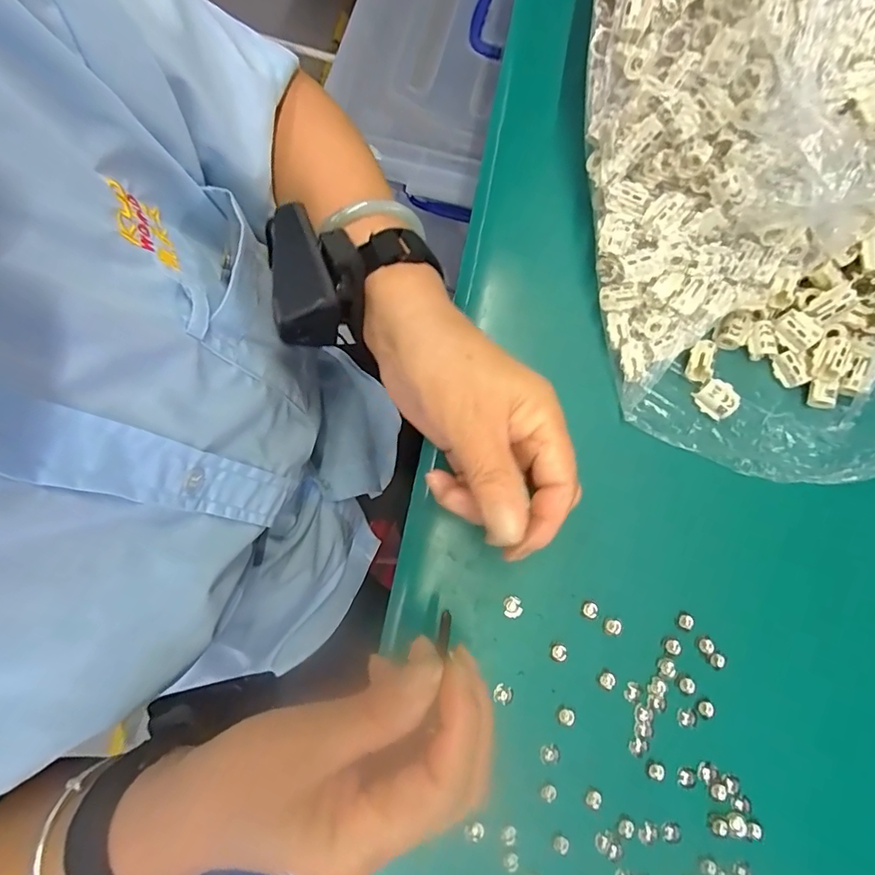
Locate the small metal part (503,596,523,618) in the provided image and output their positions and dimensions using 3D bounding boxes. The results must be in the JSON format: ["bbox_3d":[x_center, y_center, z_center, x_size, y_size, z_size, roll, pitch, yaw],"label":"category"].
[{"bbox_3d":[0.041,0.093,0.272,0.010,0.004,0.011,0,78,-1],"label":"small metal part"}]

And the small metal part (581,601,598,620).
[{"bbox_3d":[0.084,0.095,0.274,0.009,0.004,0.009,0,78,-1],"label":"small metal part"}]

